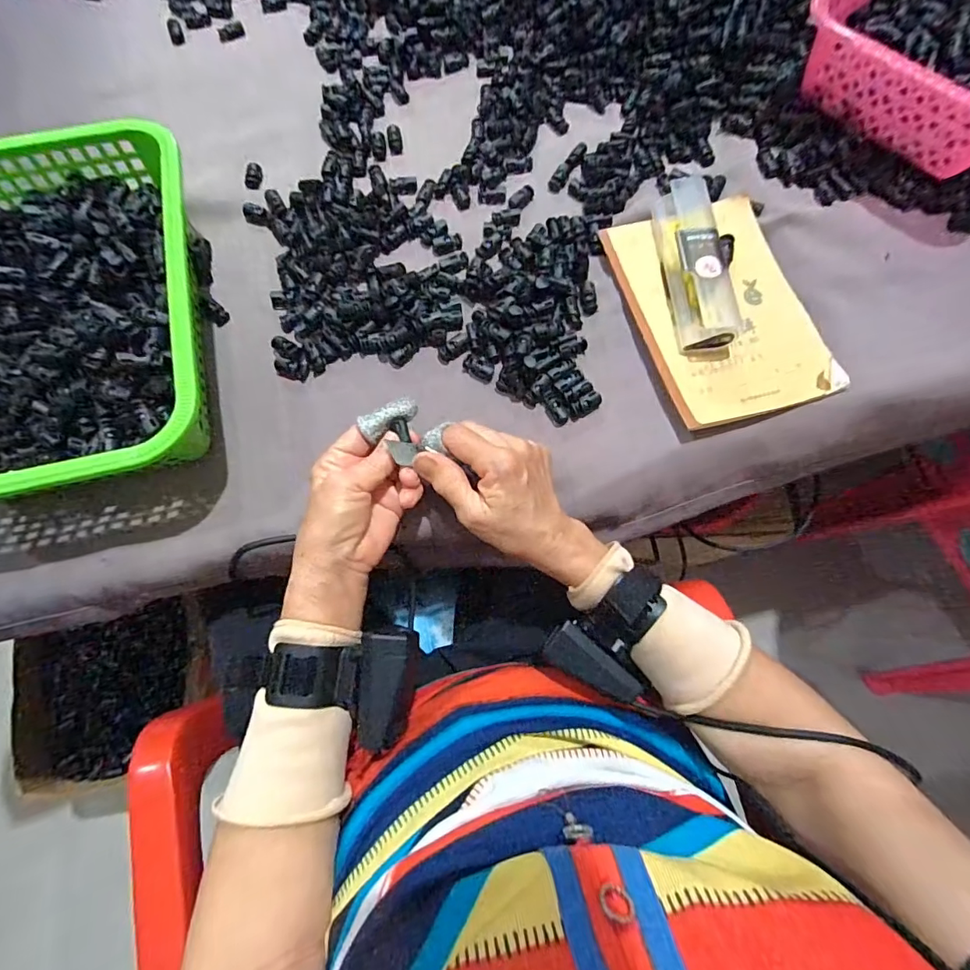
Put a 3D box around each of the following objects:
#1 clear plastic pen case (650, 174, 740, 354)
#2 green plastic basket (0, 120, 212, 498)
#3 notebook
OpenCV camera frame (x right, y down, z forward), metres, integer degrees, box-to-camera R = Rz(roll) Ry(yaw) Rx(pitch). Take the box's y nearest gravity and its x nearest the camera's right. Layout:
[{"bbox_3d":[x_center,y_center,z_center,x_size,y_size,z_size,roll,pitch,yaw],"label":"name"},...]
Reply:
[{"bbox_3d":[0.182,-0.195,0.419,0.045,0.034,0.157,-5,73,-1],"label":"clear plastic pen case"},{"bbox_3d":[-0.327,-0.132,0.377,0.224,0.080,0.312,-14,74,-6],"label":"green plastic basket"},{"bbox_3d":[0.203,-0.157,0.422,0.142,0.016,0.209,-16,74,-4],"label":"notebook"}]

